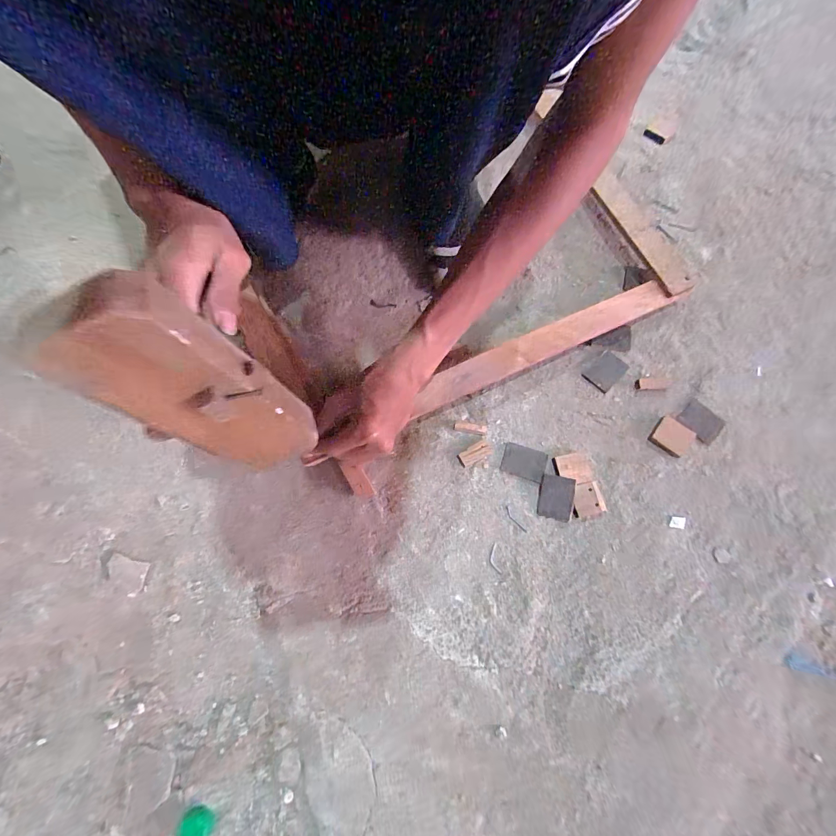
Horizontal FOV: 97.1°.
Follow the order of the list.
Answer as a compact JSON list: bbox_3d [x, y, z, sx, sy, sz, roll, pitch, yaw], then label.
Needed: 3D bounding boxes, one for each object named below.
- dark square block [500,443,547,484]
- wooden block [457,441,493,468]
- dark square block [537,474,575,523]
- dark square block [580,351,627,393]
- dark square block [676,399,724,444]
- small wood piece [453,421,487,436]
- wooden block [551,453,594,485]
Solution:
[{"bbox_3d":[0.123,0.052,0.431,0.048,0.004,0.035,18,77,4],"label":"dark square block"},{"bbox_3d":[0.067,0.041,0.431,0.042,0.012,0.018,-27,78,-6],"label":"wooden block"},{"bbox_3d":[0.156,0.090,0.418,0.036,0.004,0.047,9,80,20],"label":"dark square block"},{"bbox_3d":[0.233,-0.058,0.456,0.049,0.007,0.035,-43,80,-9],"label":"dark square block"},{"bbox_3d":[0.339,0.005,0.442,0.040,0.005,0.048,-44,81,-9],"label":"dark square block"},{"bbox_3d":[0.063,0.012,0.441,0.039,0.007,0.012,10,77,2],"label":"small wood piece"},{"bbox_3d":[0.179,0.058,0.423,0.042,0.011,0.035,-12,77,-3],"label":"wooden block"}]

